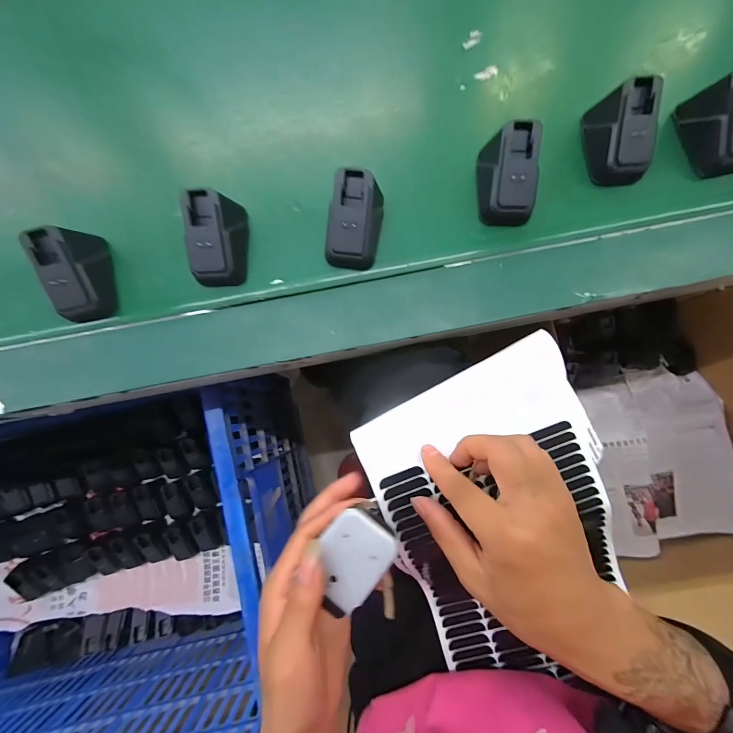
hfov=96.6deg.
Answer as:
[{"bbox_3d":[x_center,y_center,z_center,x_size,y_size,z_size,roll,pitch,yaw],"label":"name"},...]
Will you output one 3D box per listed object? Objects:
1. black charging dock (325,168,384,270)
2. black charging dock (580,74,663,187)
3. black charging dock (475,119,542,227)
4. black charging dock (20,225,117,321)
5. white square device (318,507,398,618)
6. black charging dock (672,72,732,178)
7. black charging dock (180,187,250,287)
[{"bbox_3d":[-0.008,-0.113,0.258,0.043,0.039,0.068,11,84,3],"label":"black charging dock"},{"bbox_3d":[0.207,-0.188,0.260,0.037,0.037,0.068,-7,83,1],"label":"black charging dock"},{"bbox_3d":[0.113,-0.151,0.260,0.040,0.038,0.064,-3,83,1],"label":"black charging dock"},{"bbox_3d":[-0.228,-0.072,0.256,0.040,0.041,0.068,-12,83,0],"label":"black charging dock"},{"bbox_3d":[-0.010,0.122,0.207,0.043,0.010,0.061,33,85,5],"label":"white square device"},{"bbox_3d":[0.293,-0.196,0.263,0.043,0.037,0.068,-13,83,0],"label":"black charging dock"},{"bbox_3d":[-0.123,-0.101,0.258,0.046,0.039,0.069,2,83,2],"label":"black charging dock"}]

